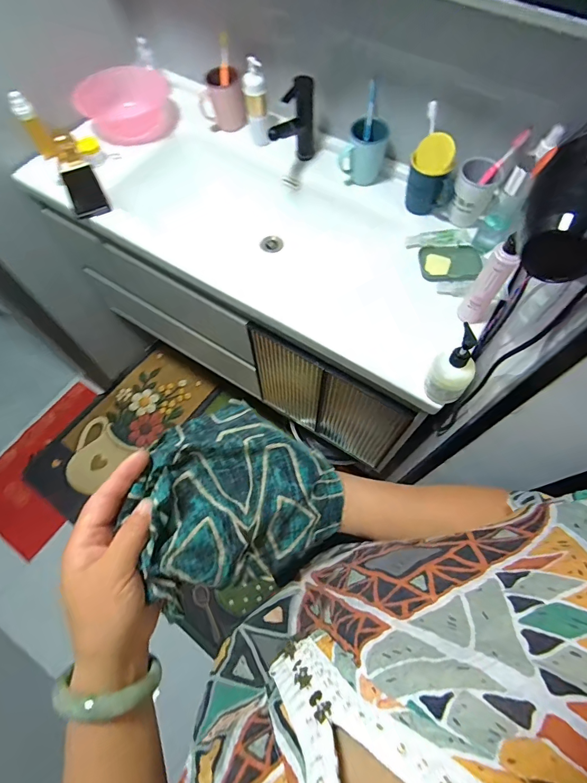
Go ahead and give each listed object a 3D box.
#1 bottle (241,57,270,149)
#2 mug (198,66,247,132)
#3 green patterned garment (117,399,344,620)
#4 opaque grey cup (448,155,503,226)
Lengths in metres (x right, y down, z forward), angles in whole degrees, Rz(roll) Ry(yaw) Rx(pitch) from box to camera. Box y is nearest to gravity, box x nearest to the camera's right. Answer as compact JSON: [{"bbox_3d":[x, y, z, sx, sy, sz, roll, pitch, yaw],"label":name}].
[{"bbox_3d":[-0.087,-0.668,0.887,0.052,0.169,0.058,-5,64,-3],"label":"bottle"},{"bbox_3d":[-0.177,-0.723,0.949,0.107,0.103,0.088,-12,65,-7],"label":"mug"},{"bbox_3d":[-0.055,0.092,0.356,0.175,0.086,0.151,-32,69,-15],"label":"green patterned garment"},{"bbox_3d":[0.371,-0.411,0.794,0.075,0.105,0.081,0,64,-1],"label":"opaque grey cup"}]

